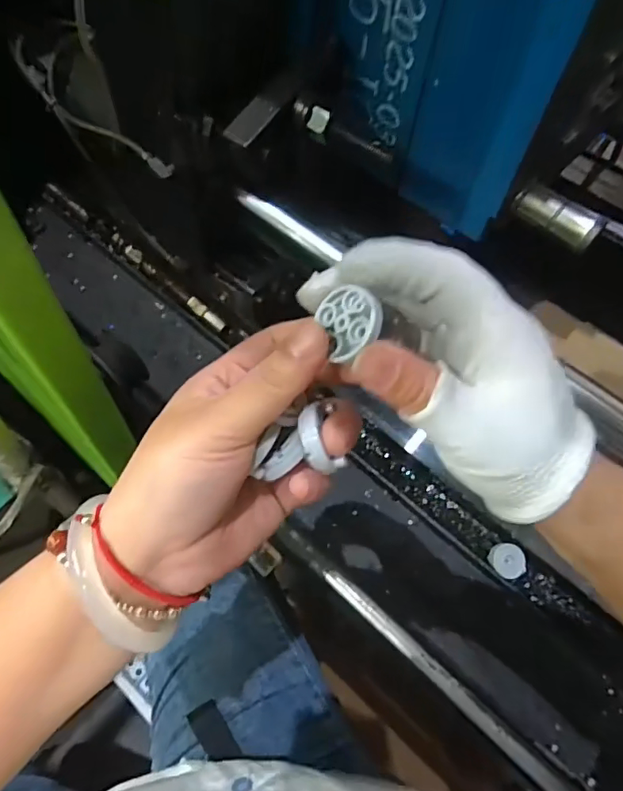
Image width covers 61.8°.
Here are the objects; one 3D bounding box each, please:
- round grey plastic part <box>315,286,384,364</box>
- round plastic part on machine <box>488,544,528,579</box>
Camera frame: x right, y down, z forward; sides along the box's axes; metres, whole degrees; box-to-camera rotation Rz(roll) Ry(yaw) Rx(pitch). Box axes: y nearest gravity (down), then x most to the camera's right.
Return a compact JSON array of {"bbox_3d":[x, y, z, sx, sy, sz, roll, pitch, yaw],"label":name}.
[{"bbox_3d":[0.014,-0.027,0.195,0.006,0.022,0.025,15,56,-49],"label":"round grey plastic part"},{"bbox_3d":[0.178,0.151,0.474,0.034,0.010,0.030,2,61,-3],"label":"round plastic part on machine"}]

